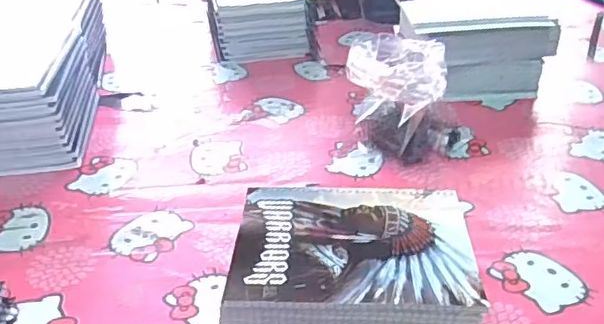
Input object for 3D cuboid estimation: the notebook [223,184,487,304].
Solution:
[{"bbox_3d":[0.042,0.067,0.501,0.196,0.006,0.143,1,34,3],"label":"notebook"}]

